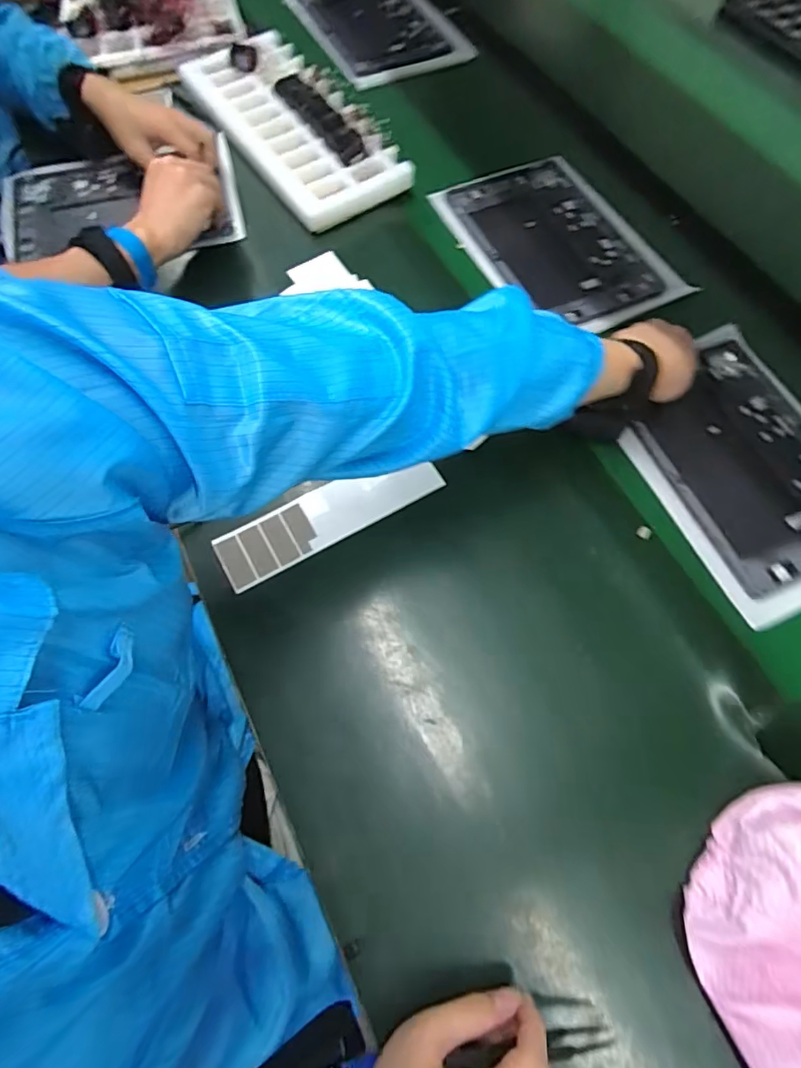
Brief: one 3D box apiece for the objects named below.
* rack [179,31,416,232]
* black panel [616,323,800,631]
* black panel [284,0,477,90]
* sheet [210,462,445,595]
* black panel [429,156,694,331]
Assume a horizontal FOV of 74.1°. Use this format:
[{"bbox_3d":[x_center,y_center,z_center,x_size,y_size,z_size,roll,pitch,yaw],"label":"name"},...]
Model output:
[{"bbox_3d":[-0.148,-0.546,0.703,0.158,0.043,0.373,-30,71,-15],"label":"rack"},{"bbox_3d":[0.346,-0.068,0.526,0.211,0.016,0.273,-24,69,-13],"label":"black panel"},{"bbox_3d":[-0.040,-0.811,0.843,0.201,0.019,0.289,-23,69,-12],"label":"black panel"},{"bbox_3d":[-0.067,-0.018,0.498,0.212,0.005,0.057,-29,70,-12],"label":"sheet"},{"bbox_3d":[0.189,-0.354,0.649,0.201,0.016,0.284,-27,70,-14],"label":"black panel"}]

